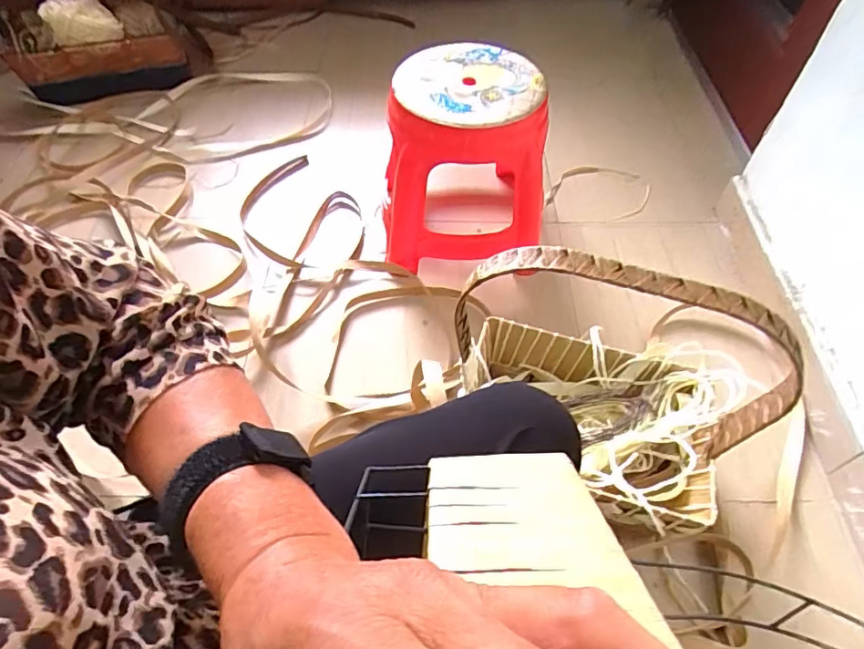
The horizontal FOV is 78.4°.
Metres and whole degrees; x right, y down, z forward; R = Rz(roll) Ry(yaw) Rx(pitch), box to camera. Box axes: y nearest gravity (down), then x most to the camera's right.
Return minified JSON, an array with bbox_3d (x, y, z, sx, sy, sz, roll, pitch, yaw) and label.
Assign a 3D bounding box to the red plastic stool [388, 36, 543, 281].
[{"bbox_3d":[0.057,-0.300,1.014,0.295,0.326,0.263,-3,54,-3],"label":"red plastic stool"}]

